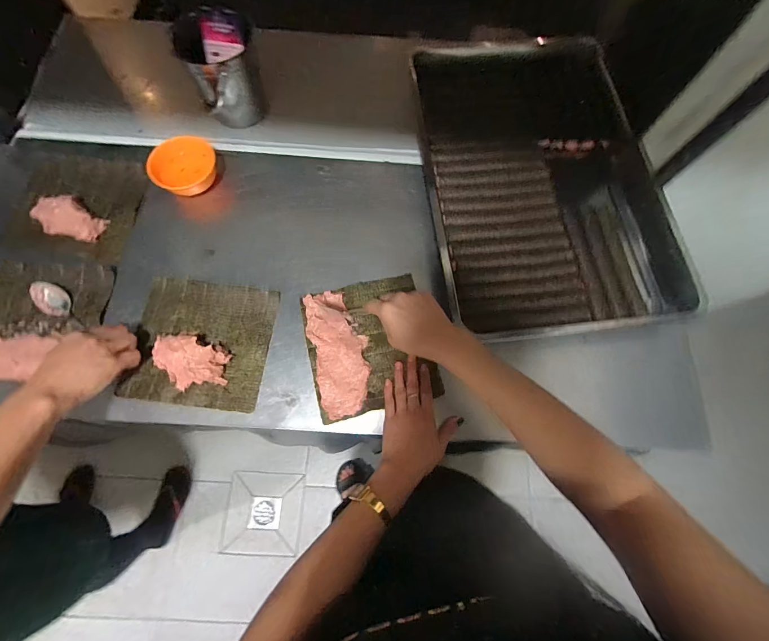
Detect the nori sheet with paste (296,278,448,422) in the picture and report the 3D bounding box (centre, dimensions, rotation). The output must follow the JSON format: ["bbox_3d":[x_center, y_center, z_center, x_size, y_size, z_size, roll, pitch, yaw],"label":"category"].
[{"bbox_3d":[-0.024,0.035,0.529,0.180,0.014,0.197,-14,74,-5],"label":"nori sheet with paste"}]

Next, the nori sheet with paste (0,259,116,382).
[{"bbox_3d":[-0.533,-0.004,0.524,0.196,0.015,0.187,2,73,0],"label":"nori sheet with paste"}]

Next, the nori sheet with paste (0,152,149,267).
[{"bbox_3d":[-0.519,-0.199,0.583,0.202,0.022,0.199,8,73,2],"label":"nori sheet with paste"}]

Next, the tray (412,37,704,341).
[{"bbox_3d":[0.266,-0.261,0.599,0.393,0.074,0.576,-4,73,-2],"label":"tray"}]

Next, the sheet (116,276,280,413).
[{"bbox_3d":[-0.275,0.028,0.513,0.198,0.040,0.185,7,73,1],"label":"sheet"}]

